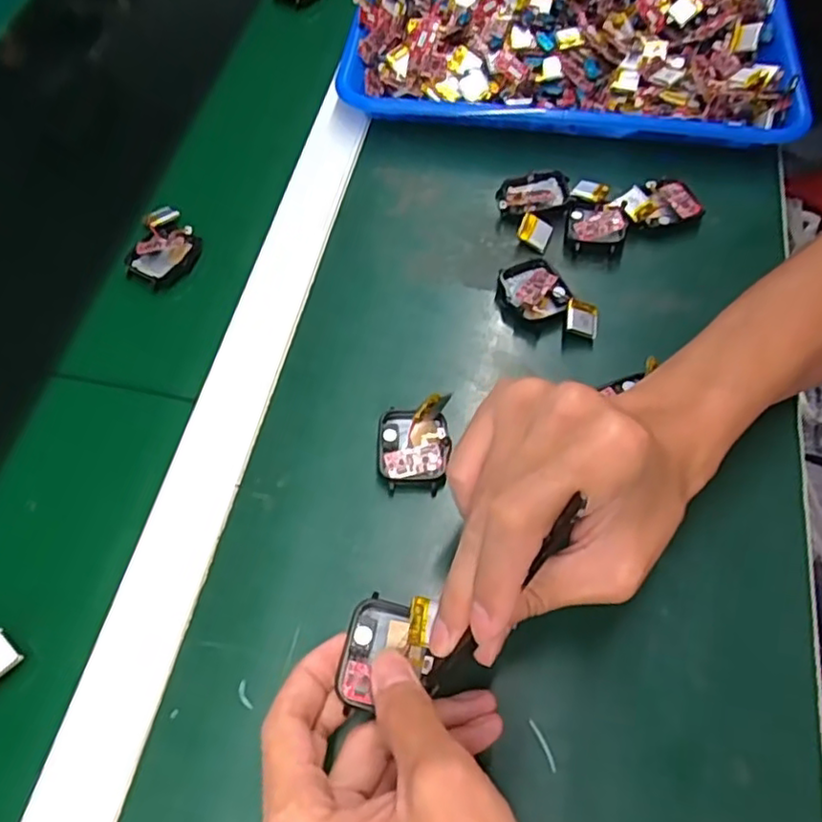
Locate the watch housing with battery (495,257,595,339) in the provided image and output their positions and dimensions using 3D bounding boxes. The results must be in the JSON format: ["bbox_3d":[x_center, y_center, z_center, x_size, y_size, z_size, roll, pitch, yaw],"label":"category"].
[{"bbox_3d":[0.084,-0.068,0.405,0.038,0.018,0.067,-31,67,-14],"label":"watch housing with battery"}]

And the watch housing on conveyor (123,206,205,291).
[{"bbox_3d":[-0.166,-0.112,0.439,0.043,0.016,0.066,4,63,3],"label":"watch housing on conveyor"}]

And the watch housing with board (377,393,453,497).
[{"bbox_3d":[0.002,0.017,0.358,0.039,0.014,0.052,-1,63,0],"label":"watch housing with board"}]

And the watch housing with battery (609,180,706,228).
[{"bbox_3d":[0.165,-0.139,0.440,0.056,0.022,0.031,-12,64,-5],"label":"watch housing with battery"}]

